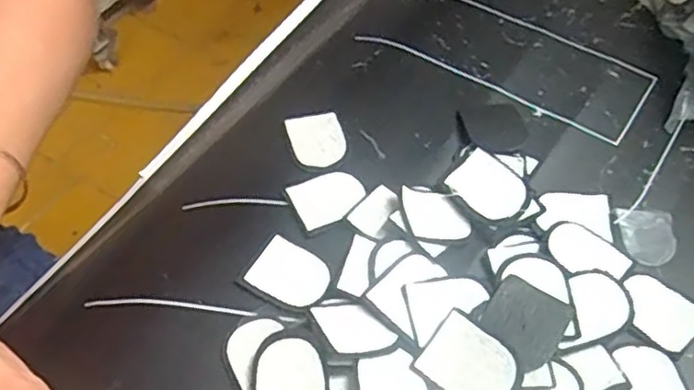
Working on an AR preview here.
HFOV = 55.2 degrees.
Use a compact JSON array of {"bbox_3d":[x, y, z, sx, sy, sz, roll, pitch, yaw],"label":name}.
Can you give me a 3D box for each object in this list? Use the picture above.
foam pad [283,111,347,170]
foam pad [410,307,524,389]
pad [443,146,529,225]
[{"bbox_3d":[-0.013,-0.024,0.298,0.024,0.005,0.031,-15,55,-10],"label":"foam pad"},{"bbox_3d":[0.042,0.059,0.228,0.033,0.004,0.026,35,84,22],"label":"foam pad"},{"bbox_3d":[0.059,-0.002,0.274,0.031,0.008,0.024,36,61,24],"label":"pad"}]

